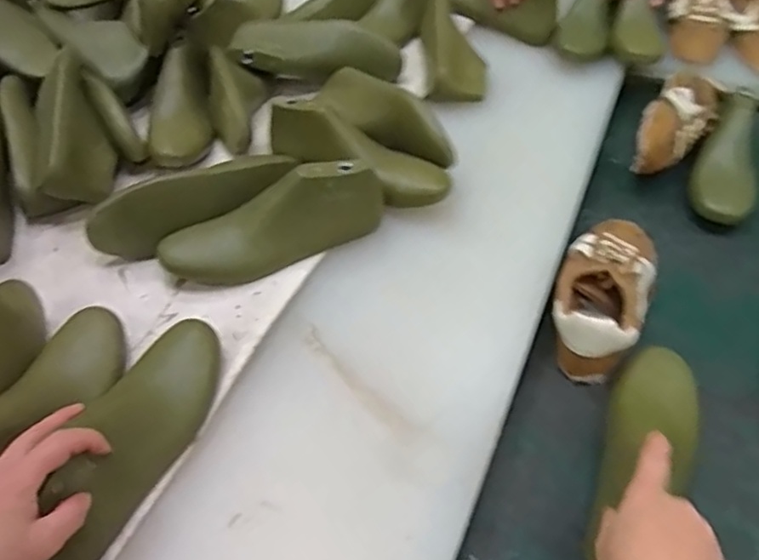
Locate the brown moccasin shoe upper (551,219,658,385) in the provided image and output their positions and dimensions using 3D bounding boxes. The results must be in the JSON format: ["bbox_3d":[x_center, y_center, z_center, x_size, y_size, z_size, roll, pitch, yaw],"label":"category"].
[{"bbox_3d":[0.234,0.000,0.659,0.088,0.067,0.220,20,52,19],"label":"brown moccasin shoe upper"}]

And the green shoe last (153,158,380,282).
[{"bbox_3d":[-0.105,-0.054,0.647,0.229,0.080,0.064,-12,49,-9],"label":"green shoe last"}]

